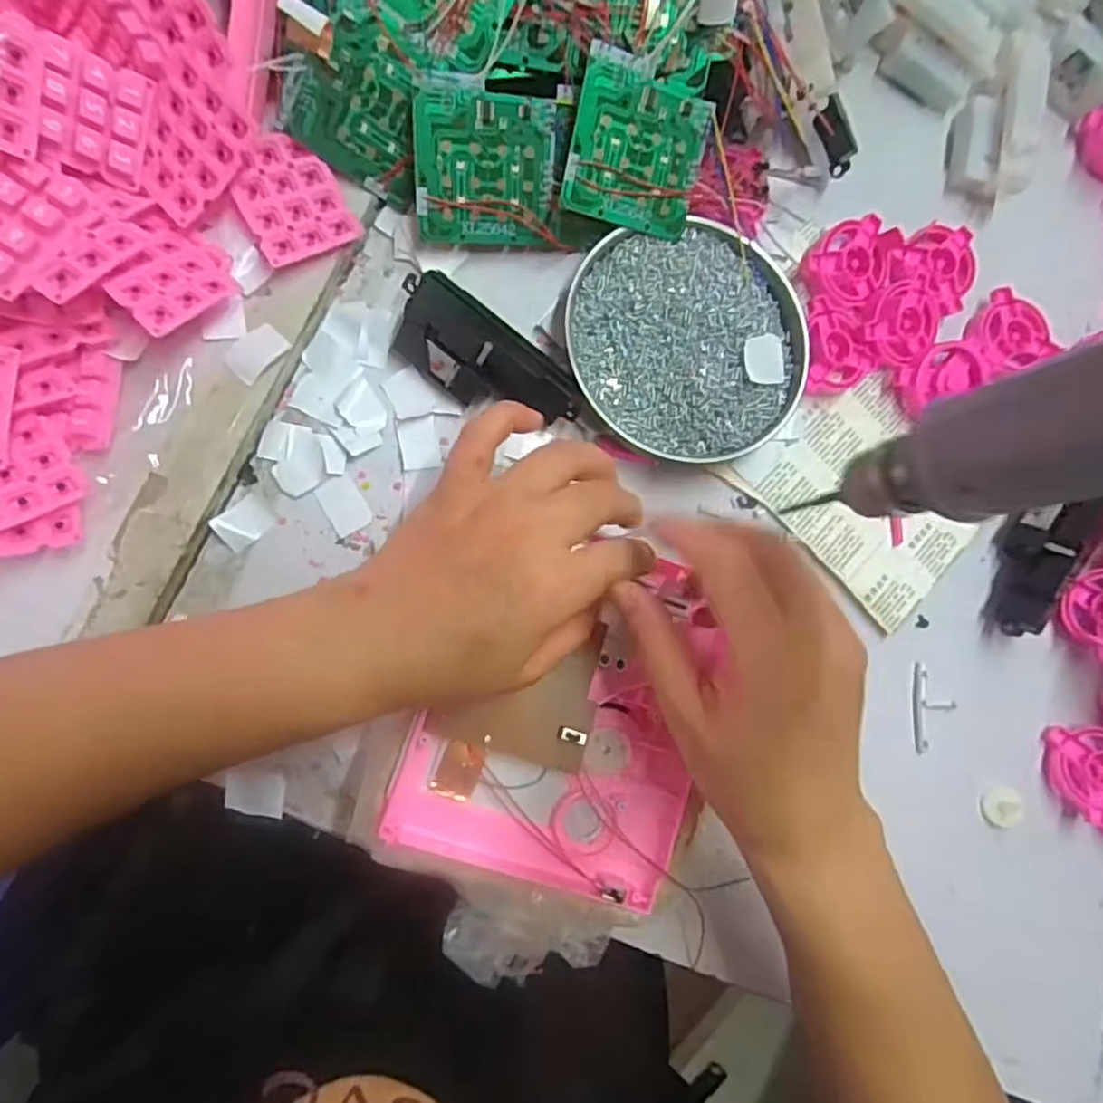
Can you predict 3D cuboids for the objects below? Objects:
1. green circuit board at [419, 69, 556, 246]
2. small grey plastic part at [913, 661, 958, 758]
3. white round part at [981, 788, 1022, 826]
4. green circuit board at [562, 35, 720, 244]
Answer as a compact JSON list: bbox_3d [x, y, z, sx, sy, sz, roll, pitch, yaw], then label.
[{"bbox_3d":[-0.032,-0.195,0.344,0.071,0.004,0.071,-7,118,-19],"label":"green circuit board"},{"bbox_3d":[0.224,0.092,0.394,0.025,0.008,0.051,8,84,-9],"label":"small grey plastic part"},{"bbox_3d":[0.263,0.149,0.395,0.018,0.013,0.022,25,81,-7],"label":"white round part"},{"bbox_3d":[0.046,-0.209,0.349,0.070,0.004,0.073,6,110,-21],"label":"green circuit board"}]

